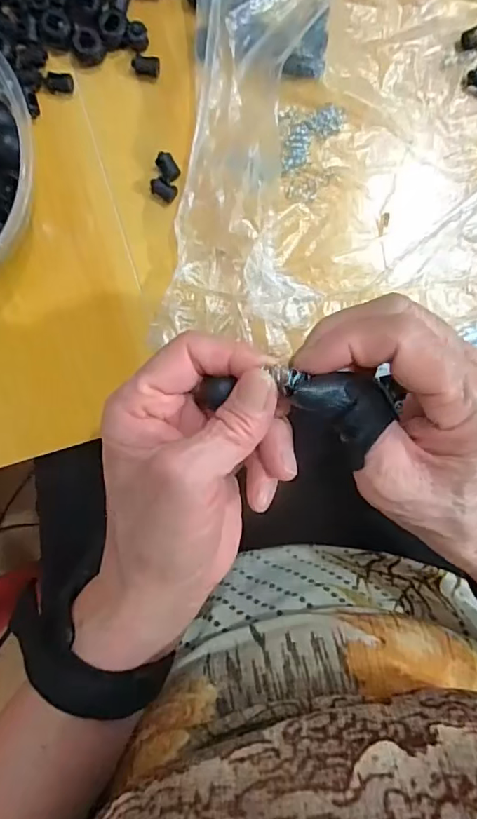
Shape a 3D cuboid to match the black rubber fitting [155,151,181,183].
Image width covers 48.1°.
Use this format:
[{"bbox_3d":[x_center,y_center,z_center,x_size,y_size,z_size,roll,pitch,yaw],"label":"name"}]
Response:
[{"bbox_3d":[-0.039,-0.133,0.293,0.010,0.009,0.016,-27,94,1],"label":"black rubber fitting"}]

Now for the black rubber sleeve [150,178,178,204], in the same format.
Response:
[{"bbox_3d":[-0.041,-0.120,0.294,0.014,0.009,0.009,20,93,-2],"label":"black rubber sleeve"}]

